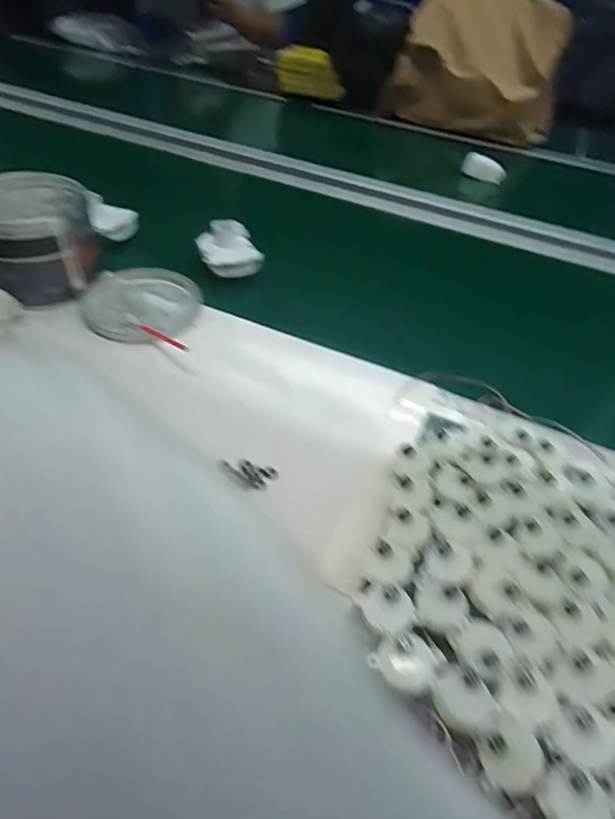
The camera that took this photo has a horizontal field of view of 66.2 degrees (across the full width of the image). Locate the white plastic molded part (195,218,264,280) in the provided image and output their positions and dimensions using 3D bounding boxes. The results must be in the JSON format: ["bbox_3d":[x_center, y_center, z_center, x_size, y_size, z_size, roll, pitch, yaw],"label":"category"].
[{"bbox_3d":[-0.102,-0.213,0.623,0.081,0.046,0.073,-8,49,-13],"label":"white plastic molded part"}]

